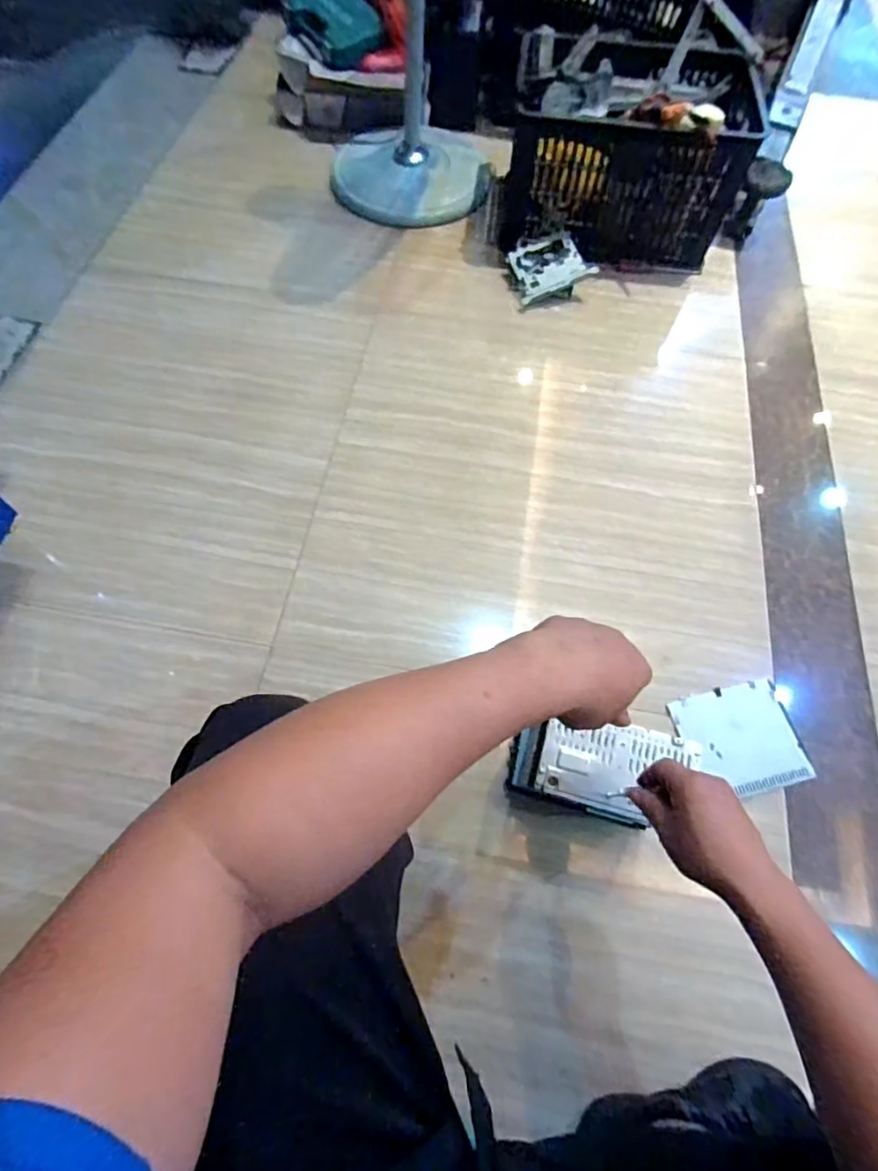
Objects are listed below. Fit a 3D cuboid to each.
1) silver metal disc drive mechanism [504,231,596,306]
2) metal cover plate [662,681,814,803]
[{"bbox_3d":[0.247,-0.734,1.309,0.165,0.080,0.170,-16,66,-9],"label":"silver metal disc drive mechanism"},{"bbox_3d":[0.463,0.233,0.861,0.175,0.009,0.157,-13,64,-7],"label":"metal cover plate"}]

